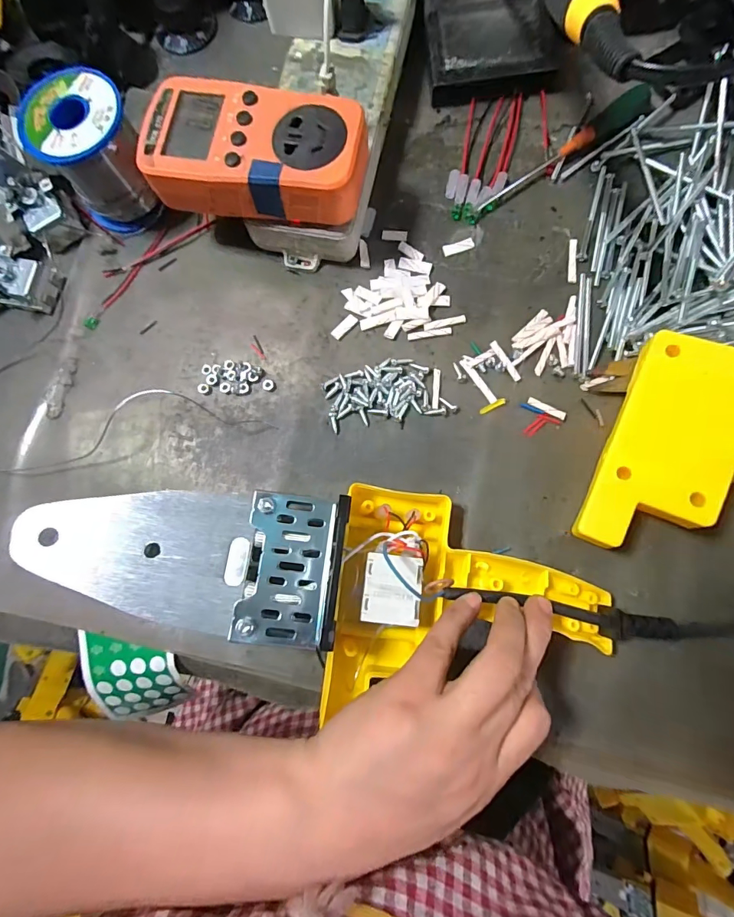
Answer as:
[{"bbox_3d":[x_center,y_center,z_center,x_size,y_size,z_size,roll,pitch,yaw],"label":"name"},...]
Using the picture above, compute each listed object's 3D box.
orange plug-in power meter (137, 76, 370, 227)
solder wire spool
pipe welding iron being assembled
[{"bbox_3d":[-0.065,-0.180,0.254,0.125,0.026,0.066,6,81,5],"label":"orange plug-in power meter"},{"bbox_3d":[-0.179,-0.203,0.288,0.061,0.060,0.065,-1,82,4],"label":"solder wire spool"},{"bbox_3d":[-0.014,0.068,0.229,0.324,0.040,0.105,8,82,-7],"label":"pipe welding iron being assembled"}]

